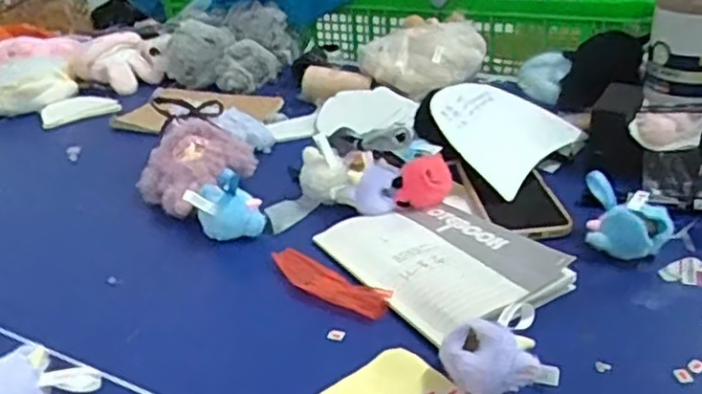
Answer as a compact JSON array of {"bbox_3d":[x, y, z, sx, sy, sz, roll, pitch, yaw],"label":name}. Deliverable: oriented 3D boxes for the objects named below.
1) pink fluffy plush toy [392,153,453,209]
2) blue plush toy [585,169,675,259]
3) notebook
[{"bbox_3d":[0.074,-0.019,0.711,0.058,0.034,0.062,-3,28,3],"label":"pink fluffy plush toy"},{"bbox_3d":[0.247,0.021,0.612,0.078,0.058,0.051,12,32,27],"label":"blue plush toy"},{"bbox_3d":[0.077,0.052,0.611,0.142,0.017,0.207,-25,34,-28],"label":"notebook"}]

